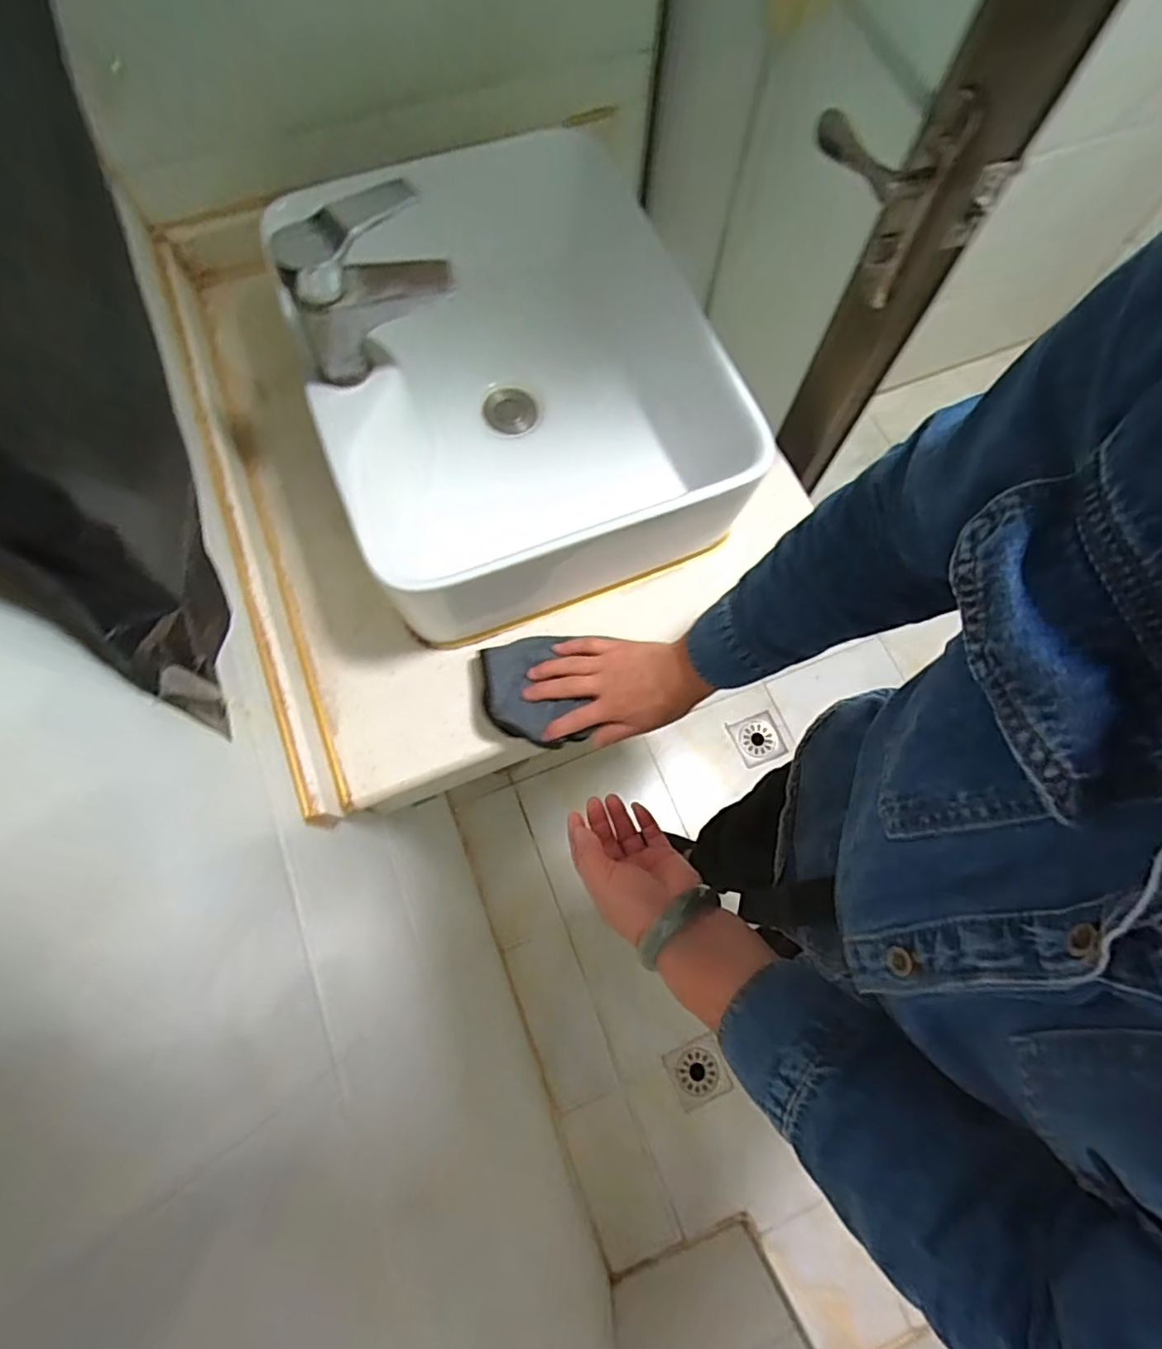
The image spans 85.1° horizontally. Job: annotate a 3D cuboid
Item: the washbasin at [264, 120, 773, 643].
[{"bbox_3d":[-0.063,-0.295,0.640,0.378,0.166,0.444,-17,73,-7],"label":"washbasin"}]

